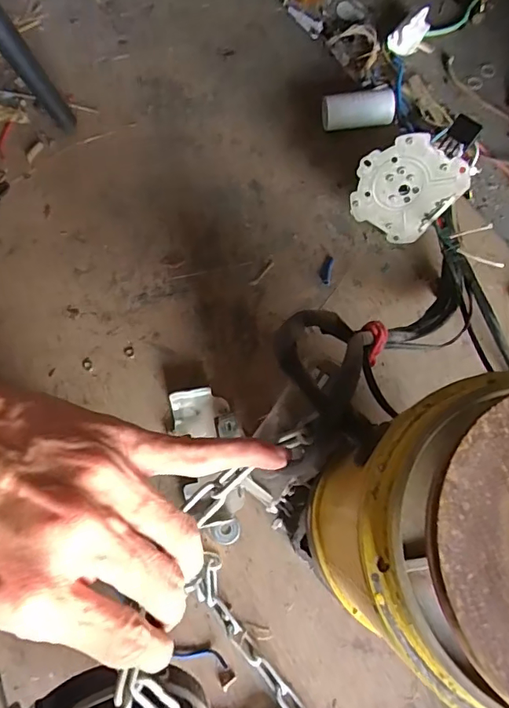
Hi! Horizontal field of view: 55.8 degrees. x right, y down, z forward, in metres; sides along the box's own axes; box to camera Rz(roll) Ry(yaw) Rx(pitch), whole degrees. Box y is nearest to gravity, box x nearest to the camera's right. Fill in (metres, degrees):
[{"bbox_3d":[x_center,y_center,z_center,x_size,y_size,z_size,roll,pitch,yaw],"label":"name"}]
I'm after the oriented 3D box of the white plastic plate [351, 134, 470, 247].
[{"bbox_3d":[0.127,-0.142,0.411,0.083,0.082,0.008,27,42,-17],"label":"white plastic plate"}]

